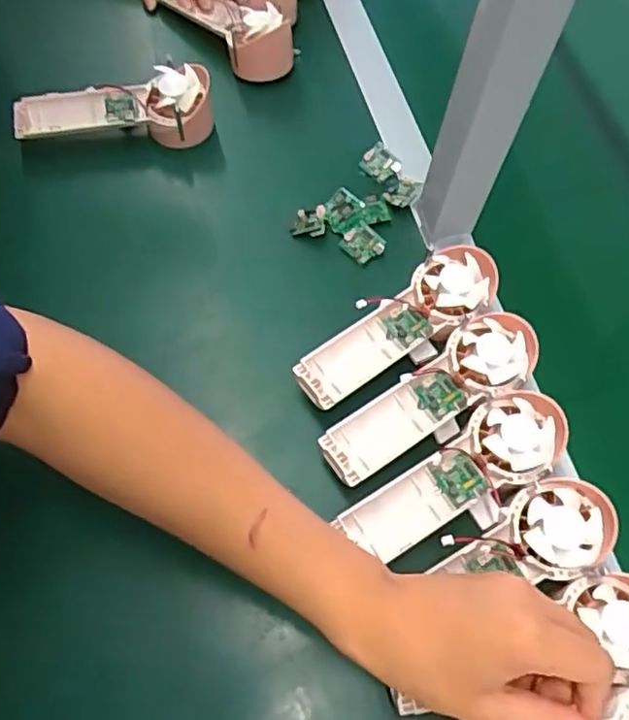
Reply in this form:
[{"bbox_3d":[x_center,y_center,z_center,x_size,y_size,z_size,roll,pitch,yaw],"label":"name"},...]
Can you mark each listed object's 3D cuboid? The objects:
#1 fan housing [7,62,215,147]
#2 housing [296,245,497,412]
[{"bbox_3d":[-0.180,-0.223,0.575,0.172,0.061,0.057,-5,64,-6],"label":"fan housing"},{"bbox_3d":[0.066,-0.023,0.490,0.179,0.043,0.061,-38,72,-20],"label":"housing"}]

